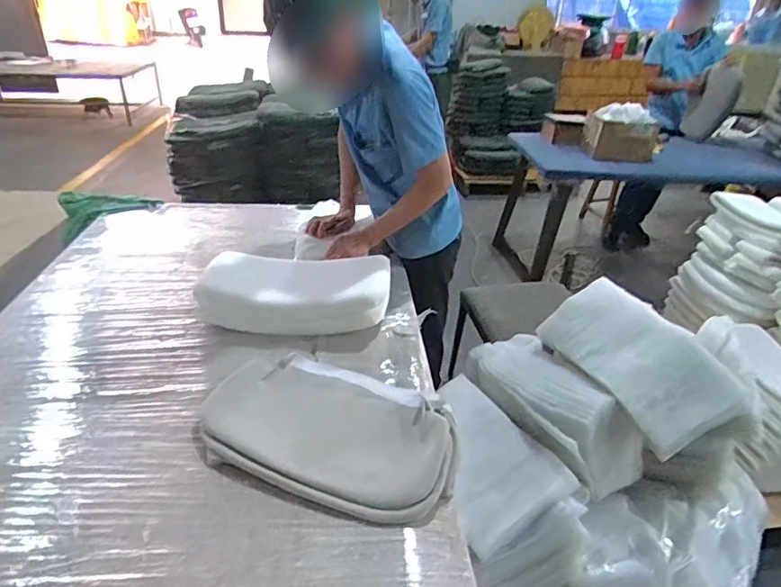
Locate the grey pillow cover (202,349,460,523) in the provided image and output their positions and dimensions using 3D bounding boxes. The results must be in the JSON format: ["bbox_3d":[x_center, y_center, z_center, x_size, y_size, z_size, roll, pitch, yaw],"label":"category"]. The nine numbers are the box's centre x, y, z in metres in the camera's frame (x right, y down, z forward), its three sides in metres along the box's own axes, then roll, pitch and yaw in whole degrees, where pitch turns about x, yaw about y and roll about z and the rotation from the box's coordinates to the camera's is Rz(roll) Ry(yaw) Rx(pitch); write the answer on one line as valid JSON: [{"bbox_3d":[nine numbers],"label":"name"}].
[{"bbox_3d":[-0.112,0.237,0.970,0.472,0.039,0.298,13,32,17],"label":"grey pillow cover"}]

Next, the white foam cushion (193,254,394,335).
[{"bbox_3d":[-0.227,-0.009,1.284,0.446,0.152,0.190,3,30,1],"label":"white foam cushion"}]

